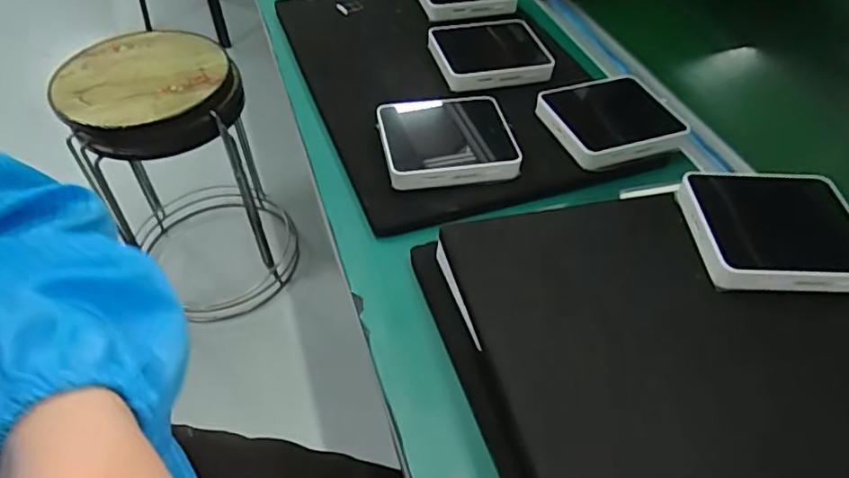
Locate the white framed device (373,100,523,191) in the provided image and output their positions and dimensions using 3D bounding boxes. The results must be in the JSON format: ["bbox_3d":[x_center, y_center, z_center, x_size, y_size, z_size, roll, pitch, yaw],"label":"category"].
[{"bbox_3d":[0.017,-0.077,0.446,0.100,0.024,0.091,-7,49,-6],"label":"white framed device"}]

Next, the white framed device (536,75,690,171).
[{"bbox_3d":[0.153,-0.099,0.469,0.098,0.024,0.086,-16,50,-14],"label":"white framed device"}]

